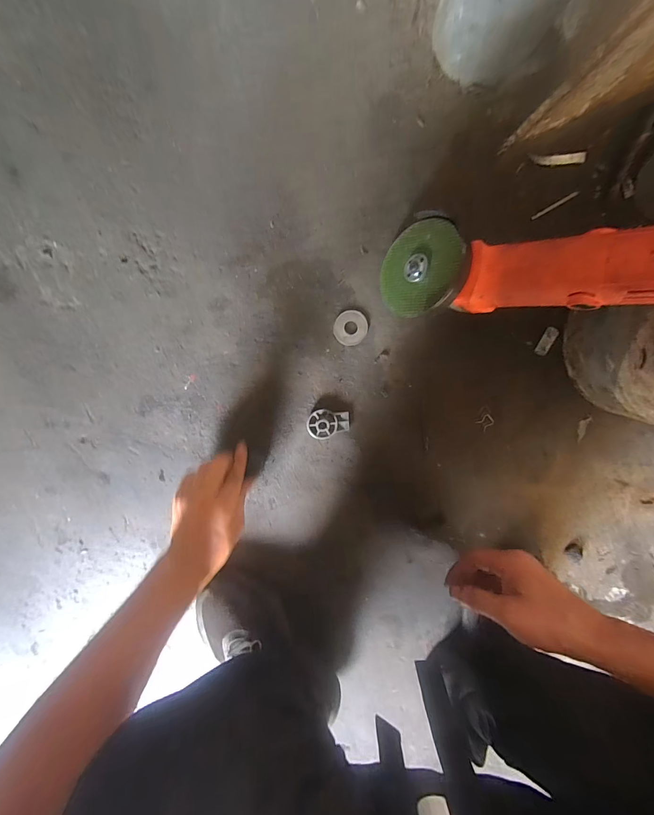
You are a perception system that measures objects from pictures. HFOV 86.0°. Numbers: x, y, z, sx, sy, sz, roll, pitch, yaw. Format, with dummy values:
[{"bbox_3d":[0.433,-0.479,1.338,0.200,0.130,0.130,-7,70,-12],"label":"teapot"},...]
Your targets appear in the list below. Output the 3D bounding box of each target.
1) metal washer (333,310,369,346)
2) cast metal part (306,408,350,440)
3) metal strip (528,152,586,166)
[{"bbox_3d":[0.030,-0.100,0.443,0.042,0.006,0.043,-5,100,-3],"label":"metal washer"},{"bbox_3d":[0.002,0.022,0.456,0.055,0.014,0.037,-4,100,-3],"label":"cast metal part"},{"bbox_3d":[0.276,-0.297,0.420,0.070,0.007,0.010,-5,99,-3],"label":"metal strip"}]

